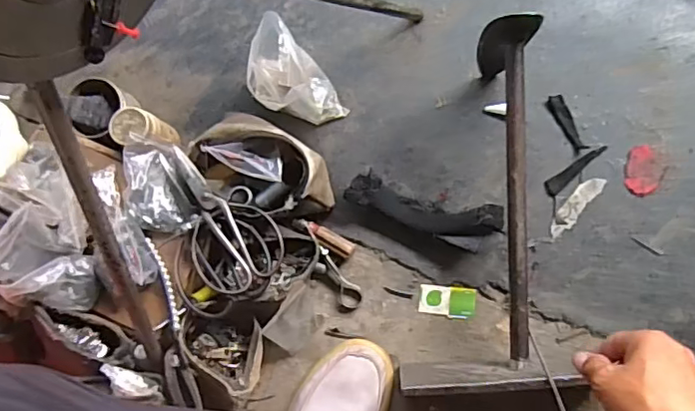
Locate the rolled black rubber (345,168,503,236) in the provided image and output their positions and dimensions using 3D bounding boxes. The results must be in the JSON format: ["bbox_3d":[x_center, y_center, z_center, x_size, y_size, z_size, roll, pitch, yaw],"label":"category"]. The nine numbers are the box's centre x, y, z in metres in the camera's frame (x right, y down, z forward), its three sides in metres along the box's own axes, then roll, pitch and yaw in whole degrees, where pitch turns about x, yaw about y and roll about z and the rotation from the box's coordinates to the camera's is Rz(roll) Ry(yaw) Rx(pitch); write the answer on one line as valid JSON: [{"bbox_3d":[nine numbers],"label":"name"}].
[{"bbox_3d":[0.088,0.003,0.668,0.179,0.034,0.050,16,81,9],"label":"rolled black rubber"}]

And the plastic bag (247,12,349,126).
[{"bbox_3d":[-0.071,-0.149,0.682,0.086,0.090,0.121,-33,80,1],"label":"plastic bag"}]

